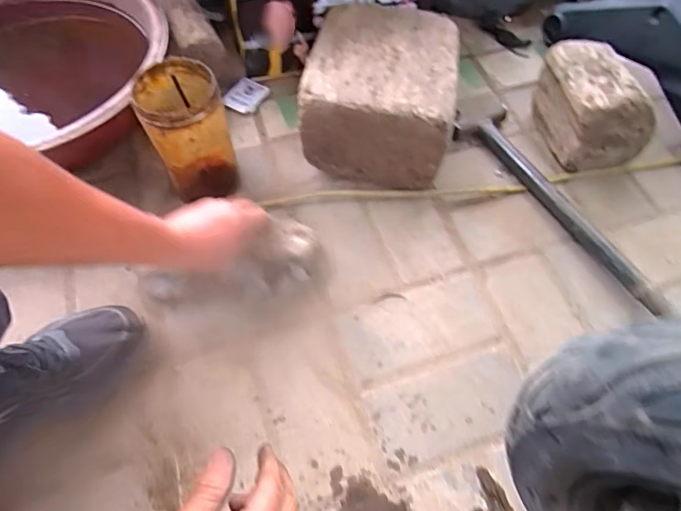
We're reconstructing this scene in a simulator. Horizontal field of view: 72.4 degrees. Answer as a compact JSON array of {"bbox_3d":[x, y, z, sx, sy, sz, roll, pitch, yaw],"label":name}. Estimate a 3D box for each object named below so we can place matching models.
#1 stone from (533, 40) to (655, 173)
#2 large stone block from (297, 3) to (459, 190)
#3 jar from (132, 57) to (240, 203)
[{"bbox_3d":[0.361,-0.215,0.679,0.108,0.131,0.154,-7,61,-6],"label":"stone"},{"bbox_3d":[0.057,-0.233,0.670,0.191,0.133,0.237,10,61,3],"label":"large stone block"},{"bbox_3d":[-0.196,-0.156,0.611,0.090,0.164,0.095,1,61,-2],"label":"jar"}]

